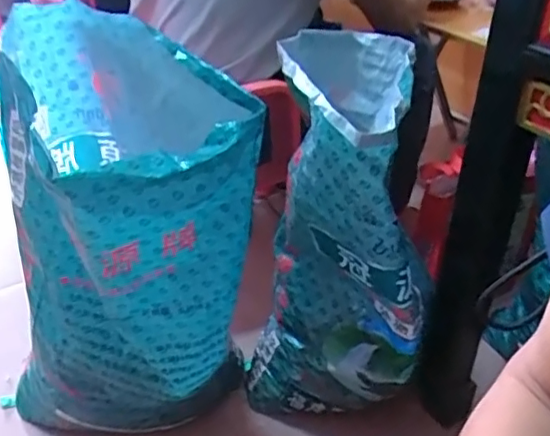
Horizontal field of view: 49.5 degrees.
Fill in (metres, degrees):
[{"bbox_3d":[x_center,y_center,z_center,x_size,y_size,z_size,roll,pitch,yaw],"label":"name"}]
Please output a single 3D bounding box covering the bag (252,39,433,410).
[{"bbox_3d":[0.082,0.027,0.956,0.252,0.558,0.436,-2,34,-3],"label":"bag"}]

